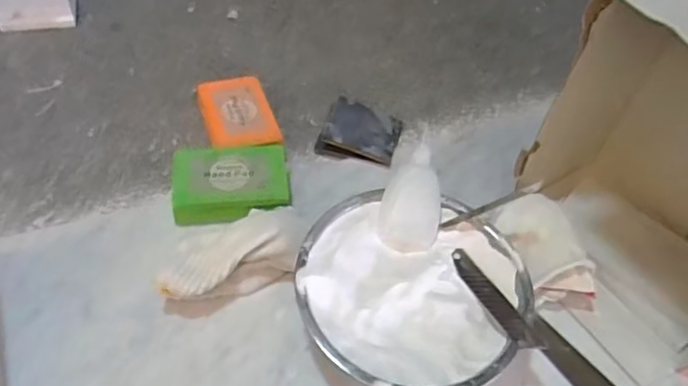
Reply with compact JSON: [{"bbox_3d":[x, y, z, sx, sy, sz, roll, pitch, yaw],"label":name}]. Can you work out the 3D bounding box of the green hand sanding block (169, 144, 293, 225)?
[{"bbox_3d":[-0.093,-0.002,0.500,0.095,0.040,0.072,0,50,-6],"label":"green hand sanding block"}]

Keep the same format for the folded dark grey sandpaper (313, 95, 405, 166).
[{"bbox_3d":[0.017,-0.059,0.574,0.070,0.023,0.070,16,50,7],"label":"folded dark grey sandpaper"}]

